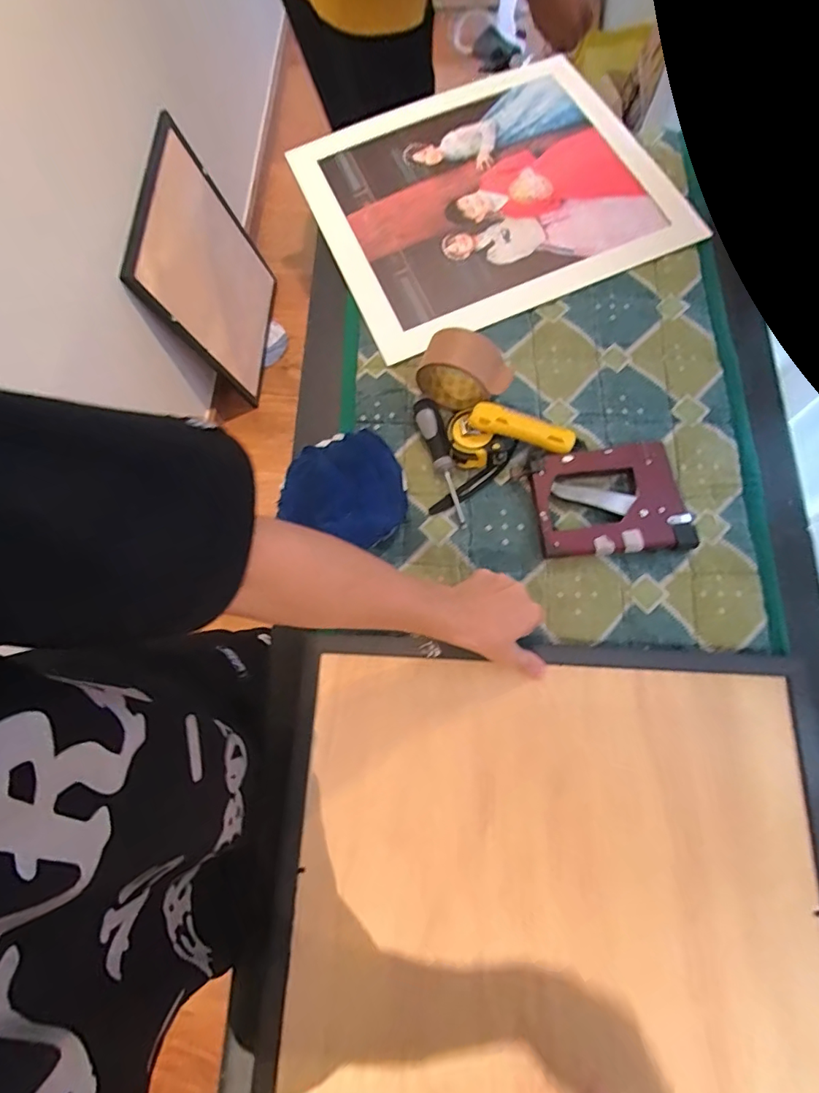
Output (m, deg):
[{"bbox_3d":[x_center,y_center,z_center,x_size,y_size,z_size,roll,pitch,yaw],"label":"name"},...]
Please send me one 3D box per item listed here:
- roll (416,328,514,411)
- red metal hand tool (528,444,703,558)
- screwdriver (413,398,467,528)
[{"bbox_3d":[0.066,-0.202,0.590,0.102,0.080,0.054,18,76,8],"label":"roll"},{"bbox_3d":[0.221,-0.049,0.562,0.159,0.022,0.124,-8,74,1],"label":"red metal hand tool"},{"bbox_3d":[0.039,-0.099,0.587,0.027,0.026,0.159,-18,74,-1],"label":"screwdriver"}]

